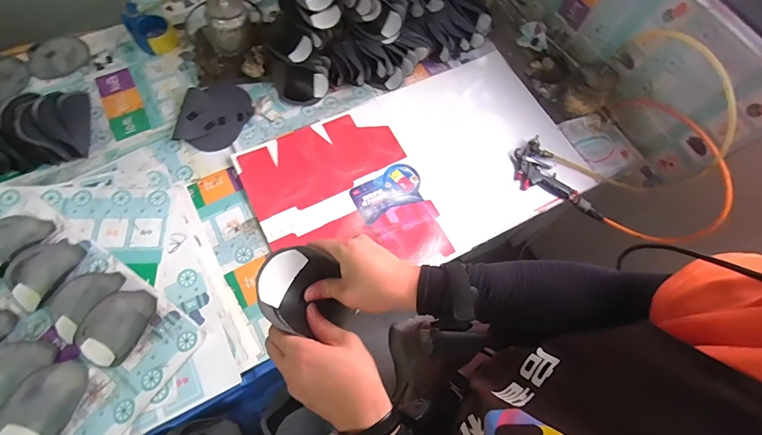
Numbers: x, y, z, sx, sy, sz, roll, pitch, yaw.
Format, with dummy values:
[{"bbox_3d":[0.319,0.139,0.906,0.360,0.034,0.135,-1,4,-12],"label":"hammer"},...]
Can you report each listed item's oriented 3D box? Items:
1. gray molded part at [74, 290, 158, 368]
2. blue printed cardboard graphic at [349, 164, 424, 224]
[{"bbox_3d":[-0.514,0.209,0.728,0.095,0.040,0.146,26,69,7],"label":"gray molded part"},{"bbox_3d":[0.016,-0.063,0.889,0.166,0.008,0.110,-21,71,-12],"label":"blue printed cardboard graphic"}]

